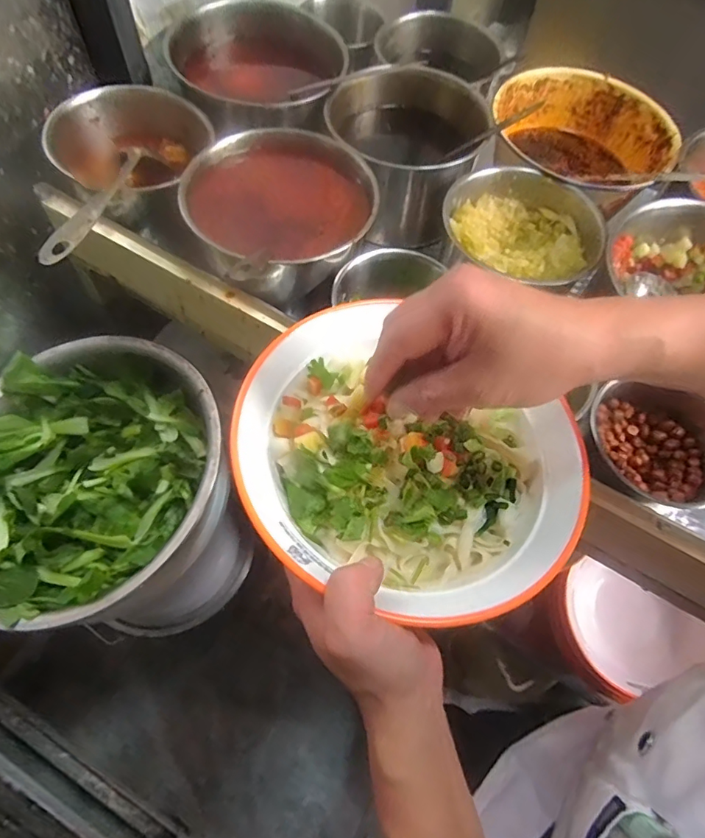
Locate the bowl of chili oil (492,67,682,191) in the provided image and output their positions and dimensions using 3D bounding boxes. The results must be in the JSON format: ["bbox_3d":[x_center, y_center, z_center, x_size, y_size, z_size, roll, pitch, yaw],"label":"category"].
[{"bbox_3d":[0.254,-0.310,0.571,0.192,0.076,0.193,1,63,-3],"label":"bowl of chili oil"}]

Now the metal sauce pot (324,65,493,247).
[{"bbox_3d":[0.054,-0.291,0.555,0.161,0.109,0.168,1,63,-3],"label":"metal sauce pot"}]

